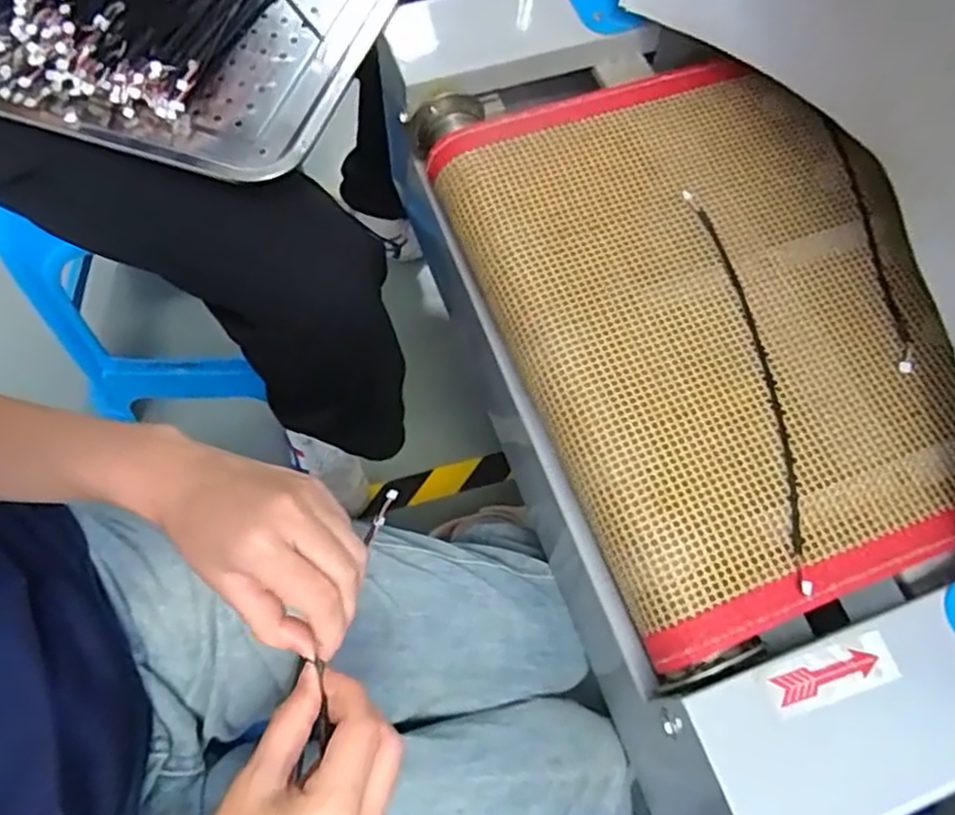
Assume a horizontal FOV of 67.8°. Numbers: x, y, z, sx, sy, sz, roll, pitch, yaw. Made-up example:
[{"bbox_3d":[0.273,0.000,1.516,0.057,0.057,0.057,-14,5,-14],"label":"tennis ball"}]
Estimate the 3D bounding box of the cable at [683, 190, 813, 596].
[{"bbox_3d":[0.177,-0.025,0.451,0.027,0.013,0.278,-6,65,-5],"label":"cable"}]

